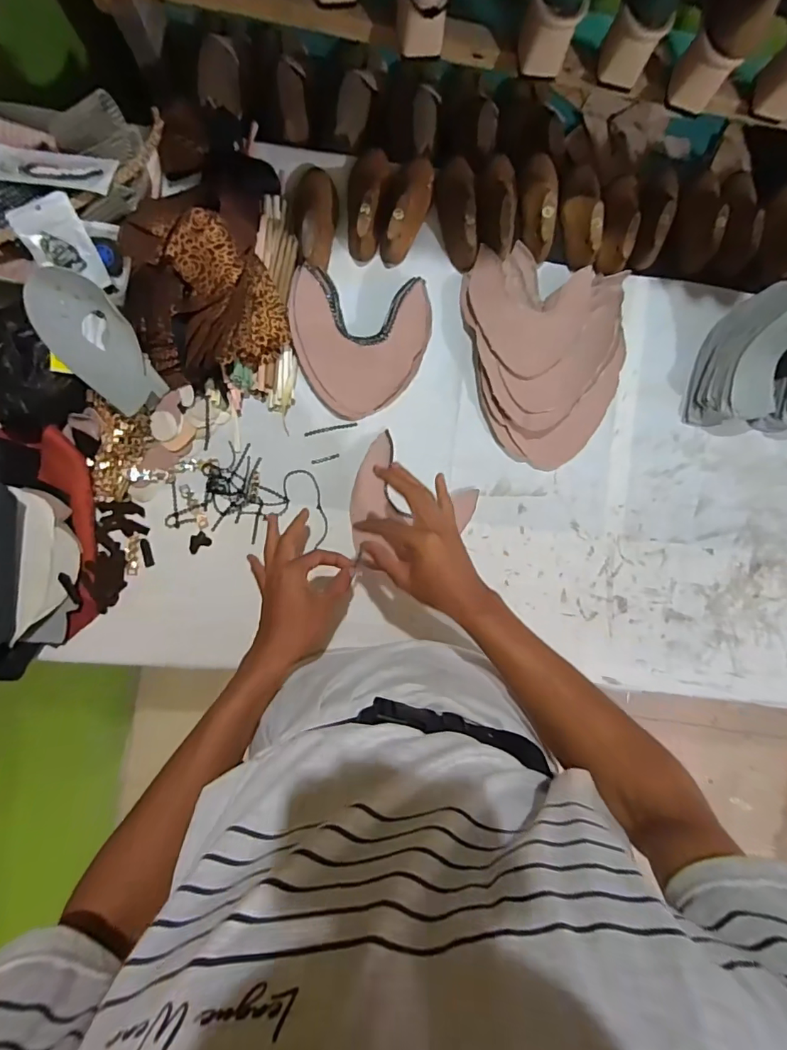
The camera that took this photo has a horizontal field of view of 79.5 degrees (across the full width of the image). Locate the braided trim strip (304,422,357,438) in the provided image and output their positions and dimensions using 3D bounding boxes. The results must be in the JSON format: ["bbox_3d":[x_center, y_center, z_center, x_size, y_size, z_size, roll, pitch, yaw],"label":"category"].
[{"bbox_3d":[-0.084,-0.128,0.634,0.071,0.004,0.007,-13,94,-3],"label":"braided trim strip"}]

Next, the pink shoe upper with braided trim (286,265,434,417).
[{"bbox_3d":[-0.042,-0.230,0.601,0.175,0.049,0.176,6,90,-4],"label":"pink shoe upper with braided trim"}]

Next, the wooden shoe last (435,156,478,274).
[{"bbox_3d":[0.083,-0.405,0.606,0.047,0.049,0.134,-7,91,-4],"label":"wooden shoe last"}]

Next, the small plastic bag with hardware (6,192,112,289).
[{"bbox_3d":[-0.384,-0.320,0.546,0.069,0.011,0.095,-21,115,-4],"label":"small plastic bag with hardware"}]

